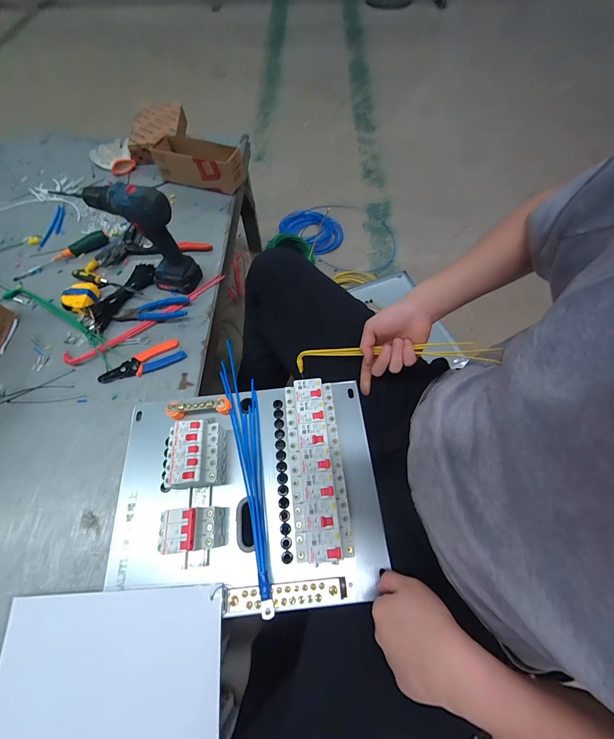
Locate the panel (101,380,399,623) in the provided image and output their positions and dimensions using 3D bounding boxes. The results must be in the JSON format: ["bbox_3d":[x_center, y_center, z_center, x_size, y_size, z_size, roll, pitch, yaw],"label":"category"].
[{"bbox_3d":[-0.097,0.173,0.463,0.404,0.094,0.312,-6,63,1],"label":"panel"}]

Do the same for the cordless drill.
[{"bbox_3d":[-0.330,-0.260,0.621,0.174,0.231,0.073,15,65,11],"label":"cordless drill"}]

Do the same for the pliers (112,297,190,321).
[{"bbox_3d":[-0.333,-0.129,0.652,0.157,0.014,0.055,-4,63,2],"label":"pliers"}]

